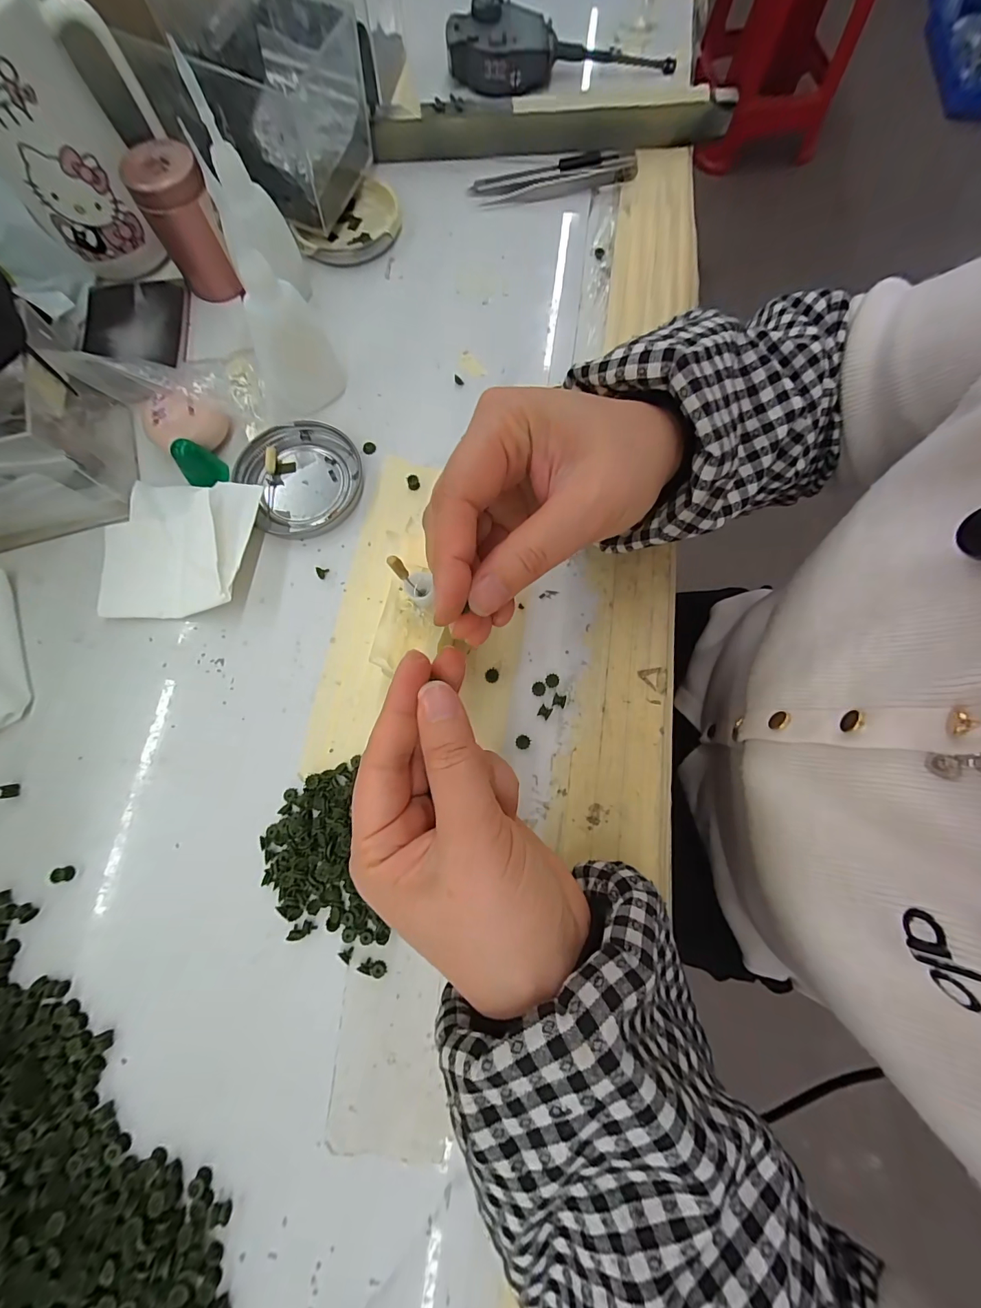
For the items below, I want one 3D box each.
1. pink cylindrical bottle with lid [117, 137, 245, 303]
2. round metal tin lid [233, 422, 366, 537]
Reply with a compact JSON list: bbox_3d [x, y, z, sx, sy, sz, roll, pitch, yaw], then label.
[{"bbox_3d":[-0.202,-0.287,0.288,0.042,0.066,0.046,0,76,-1],"label":"pink cylindrical bottle with lid"},{"bbox_3d":[-0.119,-0.112,0.273,0.073,0.008,0.075,0,76,-1],"label":"round metal tin lid"}]

